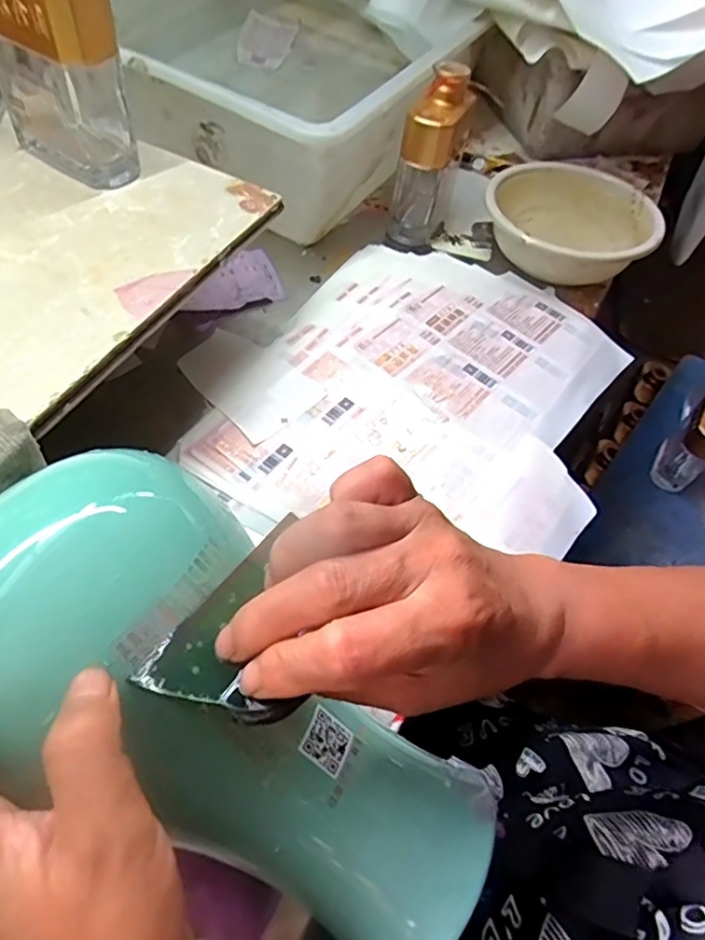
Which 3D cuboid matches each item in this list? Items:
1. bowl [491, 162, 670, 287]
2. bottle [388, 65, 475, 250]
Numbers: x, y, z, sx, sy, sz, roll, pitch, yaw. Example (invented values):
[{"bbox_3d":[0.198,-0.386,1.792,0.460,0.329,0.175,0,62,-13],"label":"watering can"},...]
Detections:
[{"bbox_3d":[0.255,-0.285,0.696,0.198,0.064,0.182,4,57,-7],"label":"bowl"},{"bbox_3d":[0.084,-0.343,0.654,0.056,0.170,0.073,17,56,2],"label":"bottle"}]

